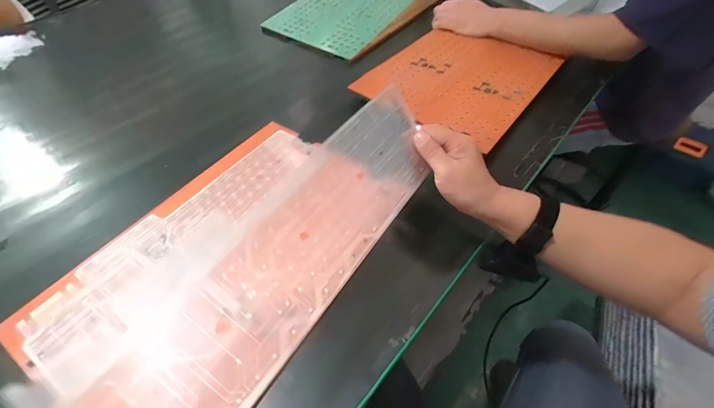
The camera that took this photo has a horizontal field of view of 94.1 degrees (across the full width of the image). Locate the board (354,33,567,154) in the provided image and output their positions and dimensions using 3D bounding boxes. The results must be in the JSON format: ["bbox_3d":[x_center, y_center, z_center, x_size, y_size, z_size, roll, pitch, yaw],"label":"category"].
[{"bbox_3d":[0.200,-0.248,0.647,0.271,0.015,0.324,34,62,22],"label":"board"}]

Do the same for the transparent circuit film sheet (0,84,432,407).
[{"bbox_3d":[-0.043,0.024,0.330,0.118,0.012,0.449,38,54,5],"label":"transparent circuit film sheet"}]

